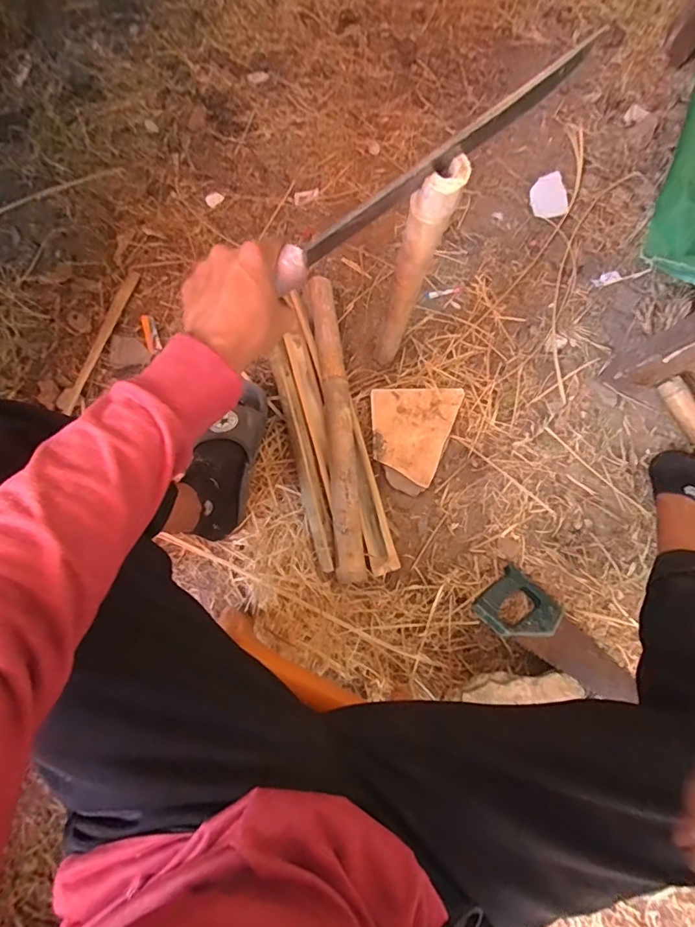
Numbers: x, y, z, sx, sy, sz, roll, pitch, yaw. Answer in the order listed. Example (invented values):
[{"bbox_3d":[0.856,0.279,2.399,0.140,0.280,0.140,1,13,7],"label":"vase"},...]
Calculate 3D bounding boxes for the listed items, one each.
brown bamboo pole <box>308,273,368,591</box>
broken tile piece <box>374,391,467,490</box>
[{"bbox_3d":[-0.018,-0.070,0.743,0.049,0.037,0.491,-6,80,-2],"label":"brown bamboo pole"},{"bbox_3d":[0.098,-0.062,0.756,0.131,0.014,0.157,23,85,-4],"label":"broken tile piece"}]

